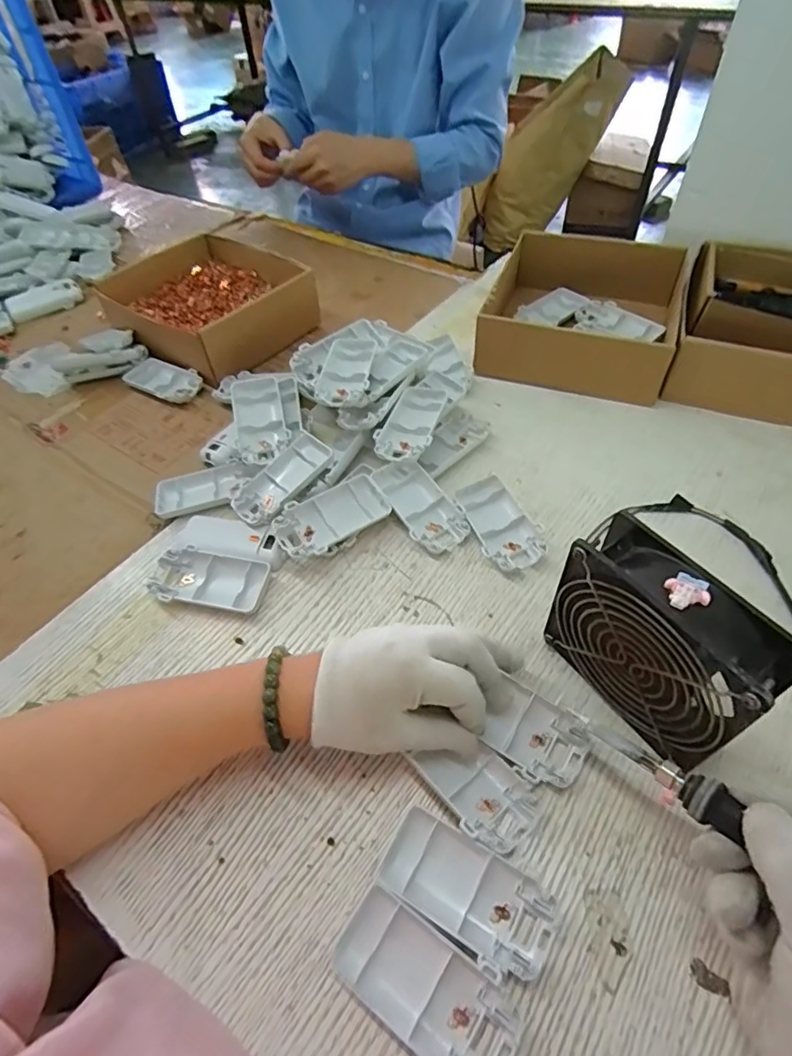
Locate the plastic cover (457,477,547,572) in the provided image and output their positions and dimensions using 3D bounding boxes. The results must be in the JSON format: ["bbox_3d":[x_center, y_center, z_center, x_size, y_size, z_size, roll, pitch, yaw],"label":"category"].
[{"bbox_3d":[0.085,-0.004,0.459,0.049,0.013,0.091,-25,55,-14],"label":"plastic cover"}]

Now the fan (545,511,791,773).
[{"bbox_3d":[0.153,0.069,0.325,0.047,0.122,0.117,-33,57,-19],"label":"fan"}]

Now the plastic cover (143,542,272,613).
[{"bbox_3d":[-0.152,0.044,0.440,0.094,0.015,0.048,12,55,13],"label":"plastic cover"}]

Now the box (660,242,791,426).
[{"bbox_3d":[0.384,-0.202,0.555,0.176,0.068,0.207,17,56,17],"label":"box"}]

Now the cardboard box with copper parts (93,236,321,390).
[{"bbox_3d":[-0.226,-0.280,0.671,0.224,0.064,0.197,34,62,26],"label":"cardboard box with copper parts"}]

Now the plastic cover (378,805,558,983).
[{"bbox_3d":[0.039,0.200,0.301,0.092,0.016,0.046,27,59,23],"label":"plastic cover"}]

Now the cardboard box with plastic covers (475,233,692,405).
[{"bbox_3d":[0.204,-0.236,0.599,0.189,0.059,0.198,14,55,15],"label":"cardboard box with plastic covers"}]

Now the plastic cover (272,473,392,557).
[{"bbox_3d":[-0.054,-0.009,0.460,0.093,0.013,0.049,-30,70,-21],"label":"plastic cover"}]

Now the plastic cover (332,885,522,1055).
[{"bbox_3d":[0.014,0.234,0.277,0.093,0.014,0.045,30,61,24],"label":"plastic cover"}]

